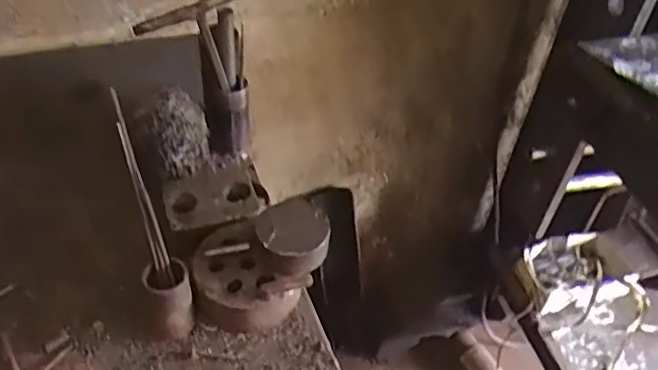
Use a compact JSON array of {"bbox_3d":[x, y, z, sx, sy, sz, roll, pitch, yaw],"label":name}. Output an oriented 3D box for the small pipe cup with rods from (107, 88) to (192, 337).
[{"bbox_3d":[-0.161,0.039,0.541,0.035,0.242,0.044,-21,27,-25],"label":"small pipe cup with rods"}]

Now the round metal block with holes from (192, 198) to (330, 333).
[{"bbox_3d":[-0.068,0.081,0.613,0.134,0.085,0.099,-5,46,-10],"label":"round metal block with holes"}]

